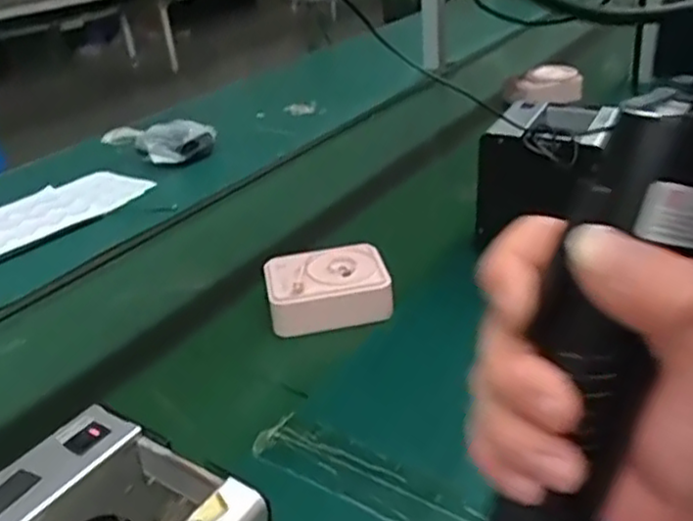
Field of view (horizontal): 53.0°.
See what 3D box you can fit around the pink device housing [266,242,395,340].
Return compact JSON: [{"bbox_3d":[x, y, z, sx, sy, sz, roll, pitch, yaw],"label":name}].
[{"bbox_3d":[-0.020,0.030,0.740,0.126,0.046,0.098,-10,29,-9],"label":"pink device housing"}]

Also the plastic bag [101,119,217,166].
[{"bbox_3d":[-0.319,-0.207,1.199,0.163,0.052,0.108,10,33,26],"label":"plastic bag"}]

